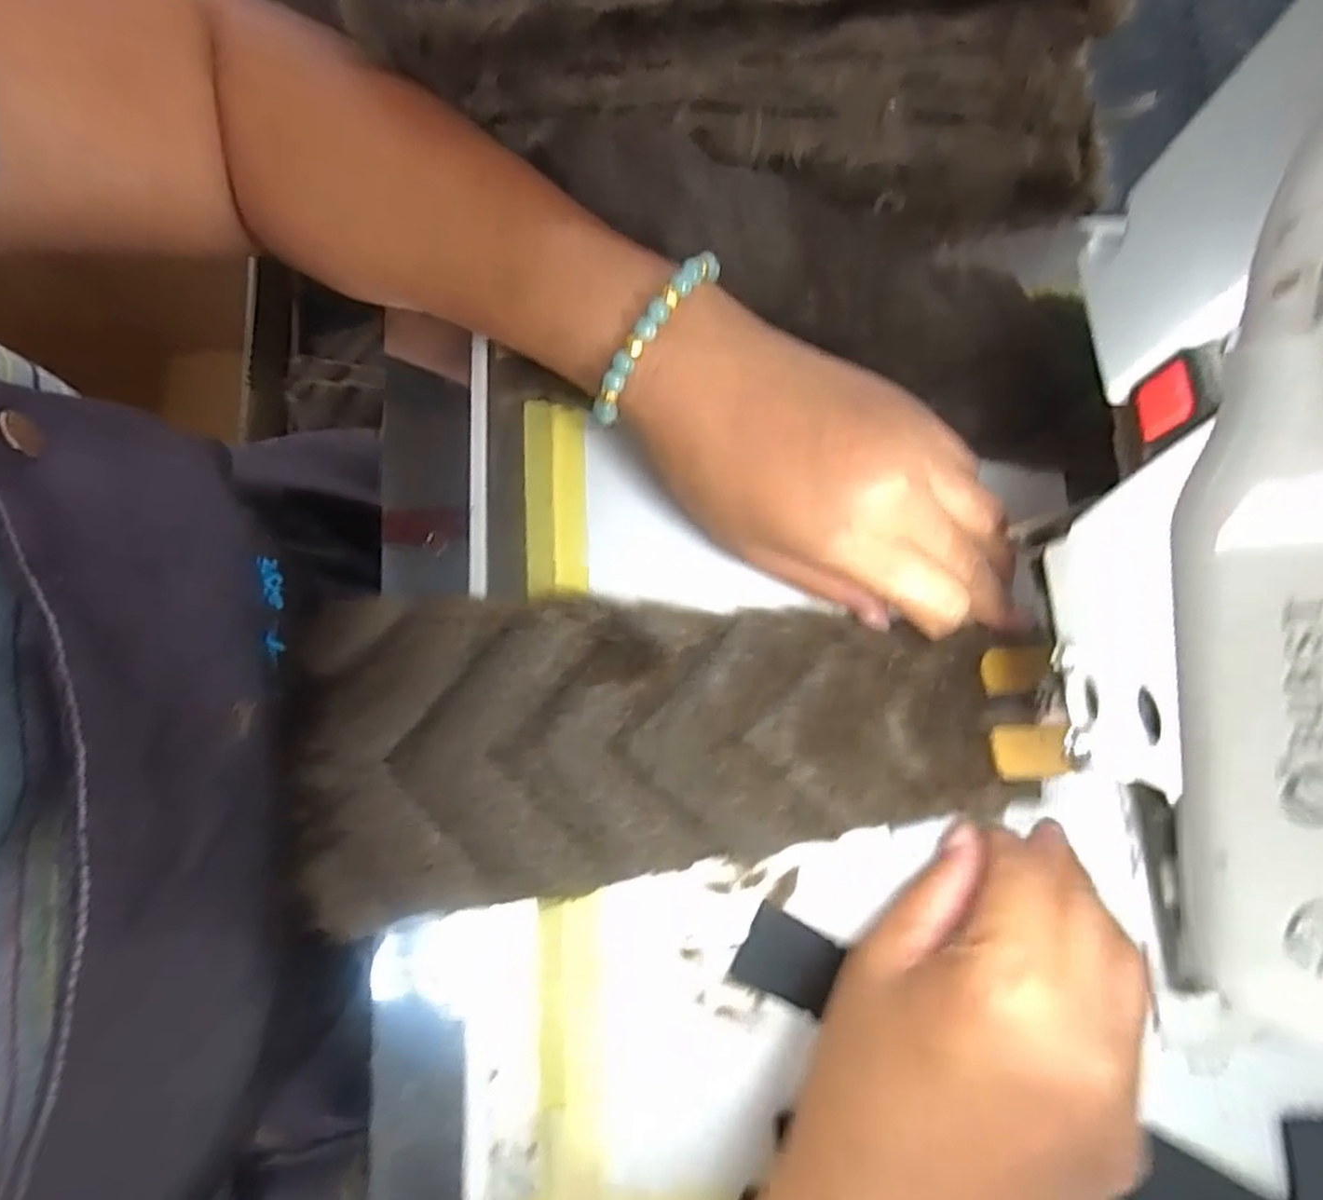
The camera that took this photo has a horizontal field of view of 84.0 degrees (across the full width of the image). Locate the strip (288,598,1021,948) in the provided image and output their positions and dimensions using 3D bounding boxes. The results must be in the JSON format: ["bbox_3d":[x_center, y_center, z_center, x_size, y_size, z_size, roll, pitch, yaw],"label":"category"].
[{"bbox_3d":[-0.004,0.052,0.269,0.250,0.012,0.108,-3,79,-3],"label":"strip"}]

